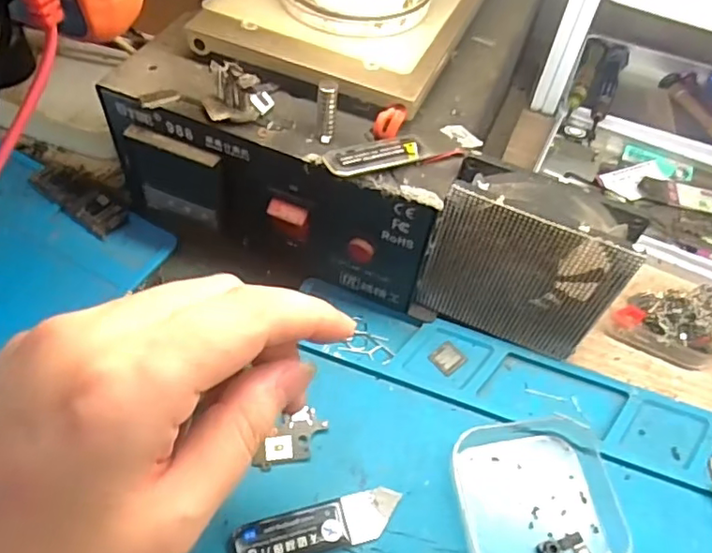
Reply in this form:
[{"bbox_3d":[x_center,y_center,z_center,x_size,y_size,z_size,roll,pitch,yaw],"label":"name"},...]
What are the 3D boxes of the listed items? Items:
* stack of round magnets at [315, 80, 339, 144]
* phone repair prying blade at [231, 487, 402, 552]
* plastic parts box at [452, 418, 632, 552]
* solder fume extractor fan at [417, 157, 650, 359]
[{"bbox_3d":[-0.012,-0.067,0.239,0.009,0.027,0.006,0,53,-5],"label":"stack of round magnets"},{"bbox_3d":[-0.015,0.100,0.232,0.068,0.005,0.019,-10,55,-13],"label":"phone repair prying blade"},{"bbox_3d":[0.076,0.091,0.243,0.065,0.011,0.064,-5,54,-9],"label":"plastic parts box"},{"bbox_3d":[0.075,-0.005,0.268,0.078,0.083,0.029,20,54,10],"label":"solder fume extractor fan"}]

